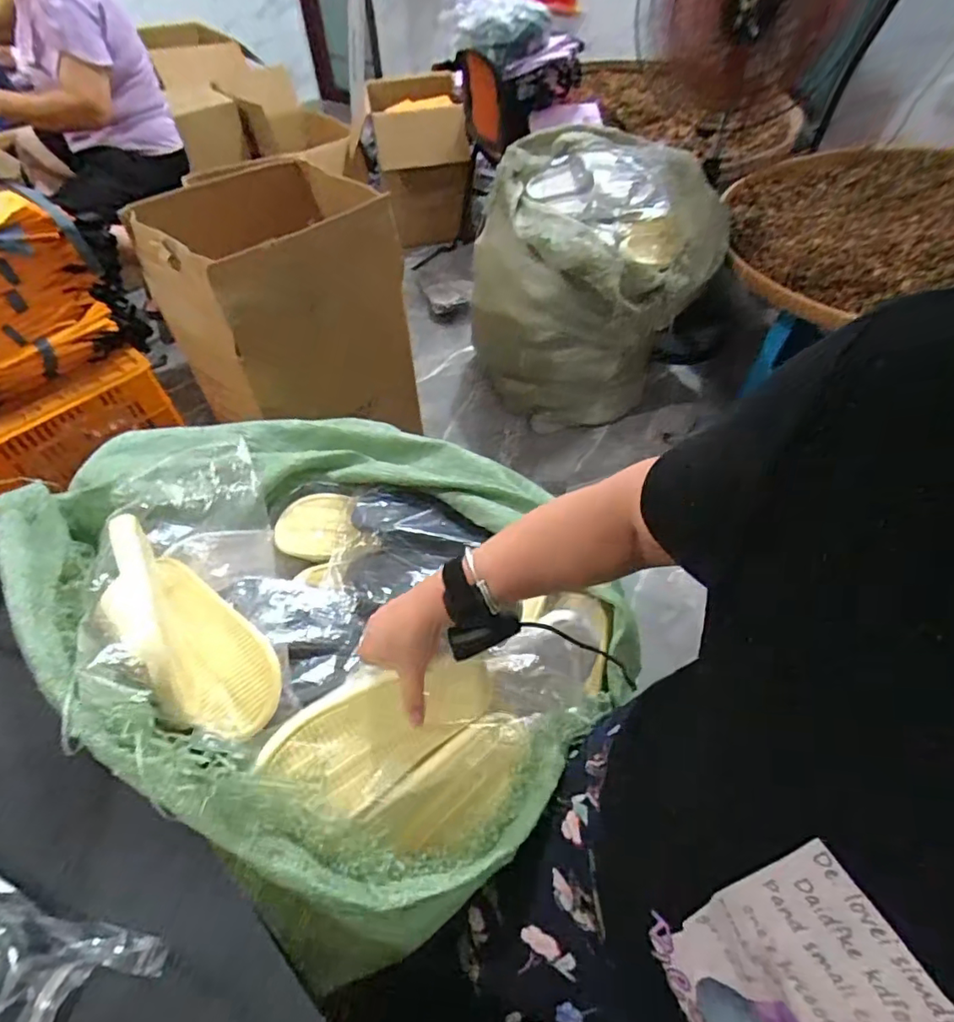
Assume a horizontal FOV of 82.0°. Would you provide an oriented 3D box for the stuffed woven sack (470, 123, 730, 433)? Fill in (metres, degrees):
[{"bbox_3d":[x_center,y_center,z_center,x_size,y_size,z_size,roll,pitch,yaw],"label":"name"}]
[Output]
[{"bbox_3d":[0.330,-0.637,1.597,0.605,0.644,0.520,22,55,19],"label":"stuffed woven sack"}]

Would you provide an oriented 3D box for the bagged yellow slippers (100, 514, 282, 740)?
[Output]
[{"bbox_3d":[-0.316,0.114,0.578,0.254,0.123,0.108,35,60,27],"label":"bagged yellow slippers"}]

